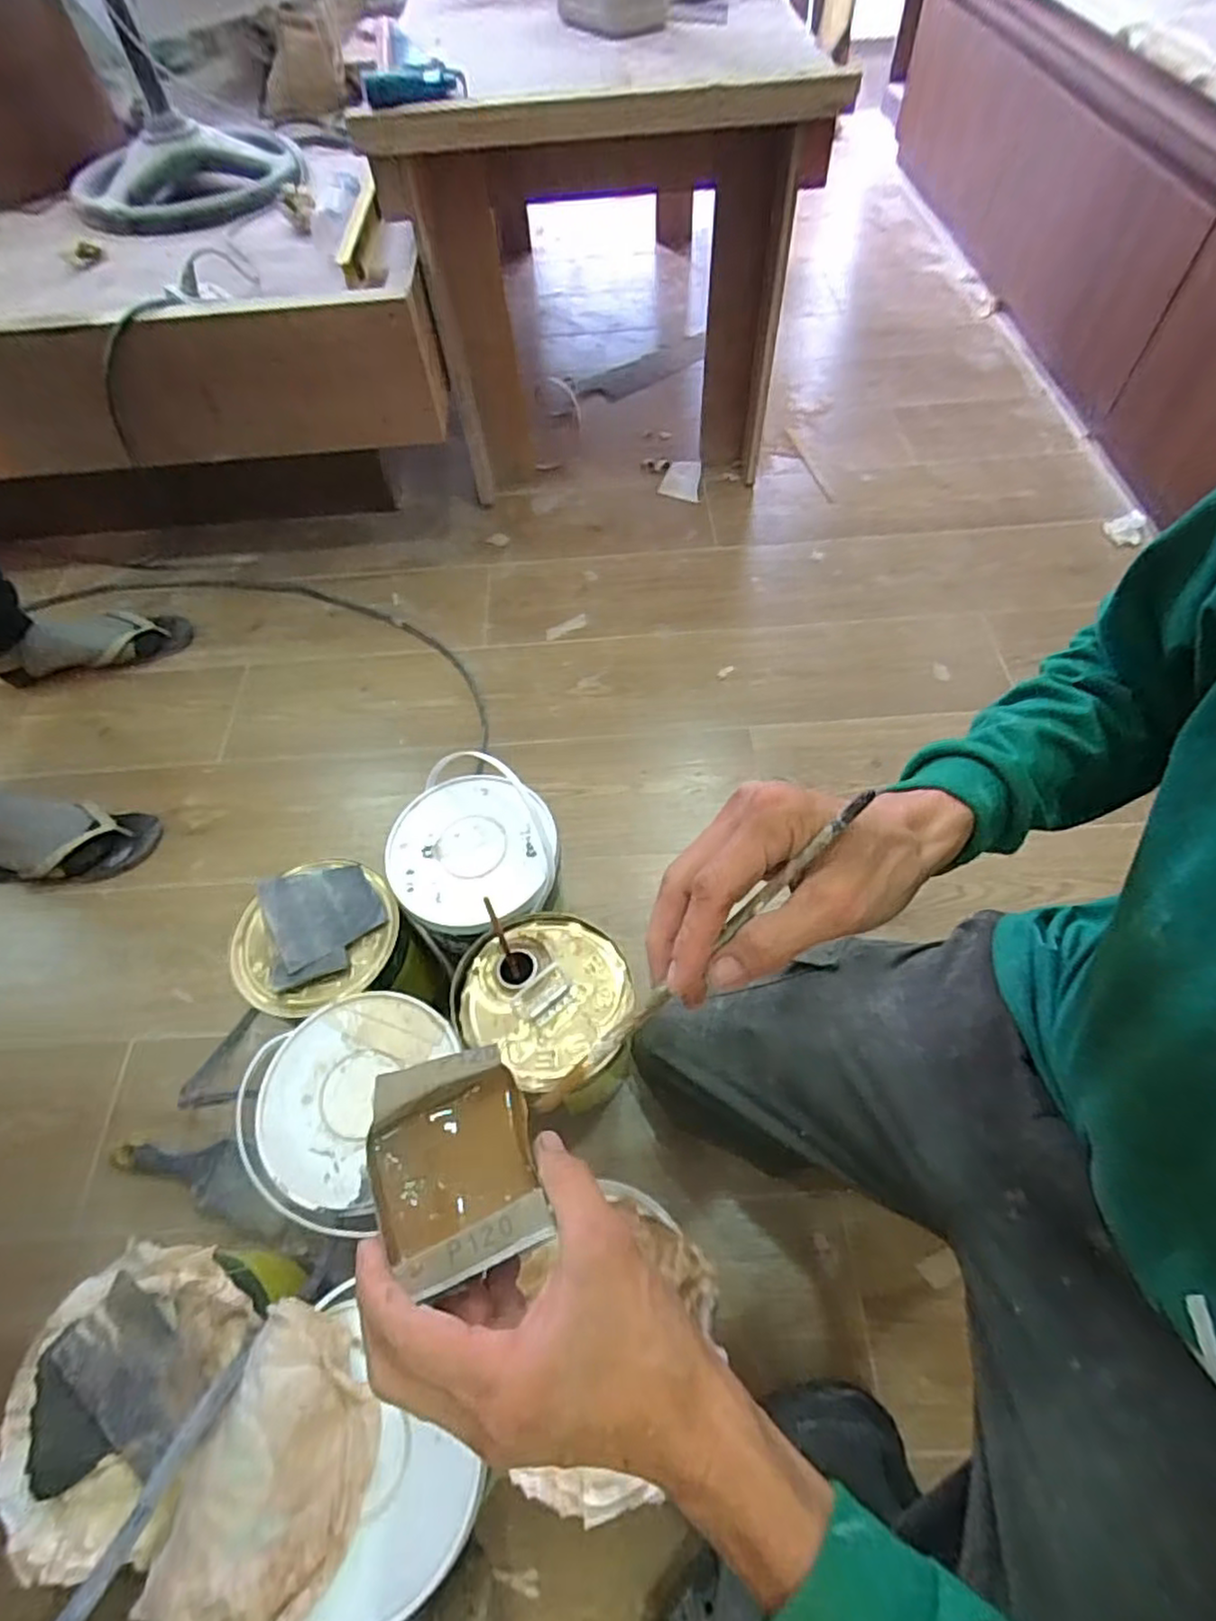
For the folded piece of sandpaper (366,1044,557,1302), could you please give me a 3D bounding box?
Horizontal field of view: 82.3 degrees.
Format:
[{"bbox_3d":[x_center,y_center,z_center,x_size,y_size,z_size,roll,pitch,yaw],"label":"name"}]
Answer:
[{"bbox_3d":[-0.072,0.162,0.319,0.073,0.035,0.089,-19,60,-8],"label":"folded piece of sandpaper"}]

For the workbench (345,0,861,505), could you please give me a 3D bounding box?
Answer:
[{"bbox_3d":[-0.003,-0.972,1.228,0.585,0.575,0.669,-4,59,1],"label":"workbench"}]

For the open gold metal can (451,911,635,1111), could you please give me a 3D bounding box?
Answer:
[{"bbox_3d":[-0.053,0.214,0.720,0.161,0.203,0.147,-1,59,2],"label":"open gold metal can"}]

